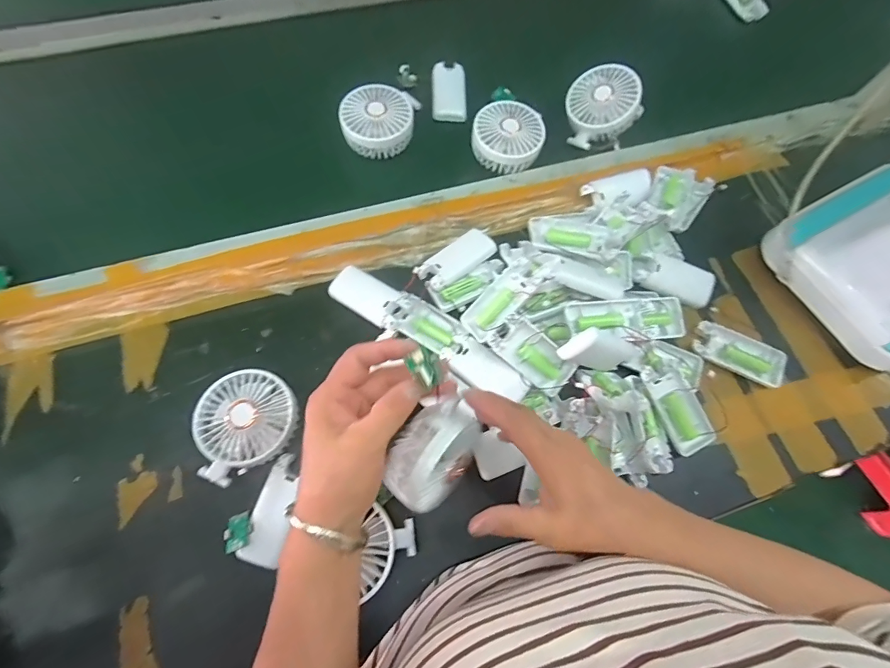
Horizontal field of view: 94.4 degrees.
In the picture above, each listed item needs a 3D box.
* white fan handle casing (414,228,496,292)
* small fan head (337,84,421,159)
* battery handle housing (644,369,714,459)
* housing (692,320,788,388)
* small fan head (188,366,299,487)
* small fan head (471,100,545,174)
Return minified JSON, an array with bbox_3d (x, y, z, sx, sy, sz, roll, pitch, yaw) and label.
[{"bbox_3d":[0.012,-0.087,0.485,0.094,0.020,0.042,-36,76,-14],"label":"white fan handle casing"},{"bbox_3d":[-0.081,-0.266,0.512,0.094,0.036,0.084,-11,71,-7],"label":"small fan head"},{"bbox_3d":[0.239,0.080,0.421,0.044,0.023,0.079,-23,73,-11],"label":"battery handle housing"},{"bbox_3d":[0.328,0.021,0.460,0.097,0.012,0.046,28,71,7],"label":"housing"},{"bbox_3d":[-0.188,0.083,0.394,0.094,0.047,0.087,1,70,-3],"label":"small fan head"},{"bbox_3d":[0.078,-0.248,0.518,0.084,0.034,0.082,13,70,2],"label":"small fan head"}]

